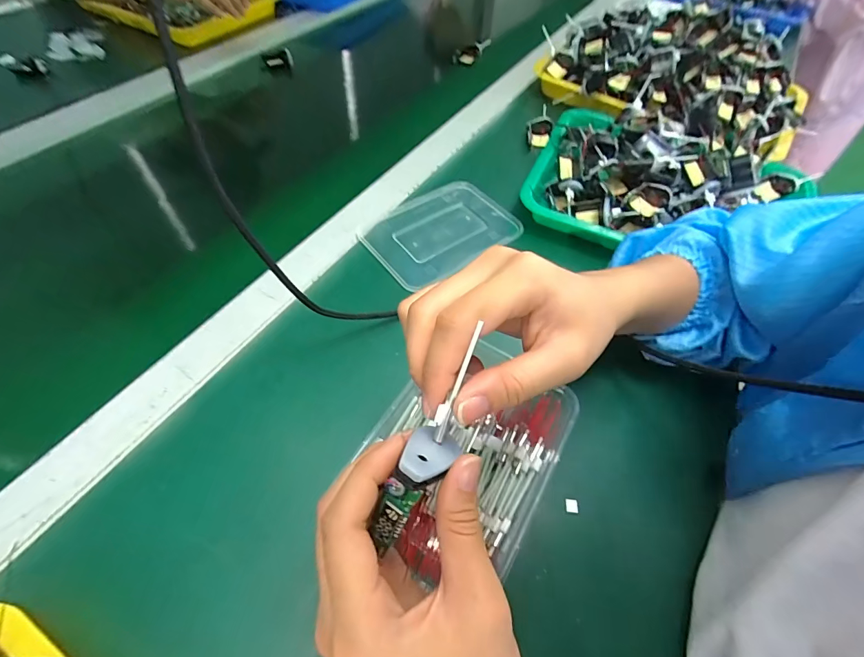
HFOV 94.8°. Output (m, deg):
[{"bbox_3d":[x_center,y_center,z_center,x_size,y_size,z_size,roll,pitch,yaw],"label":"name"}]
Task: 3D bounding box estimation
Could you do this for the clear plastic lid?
[{"bbox_3d":[0.011,-0.115,0.454,0.171,0.008,0.114,-35,65,-24],"label":"clear plastic lid"}]

